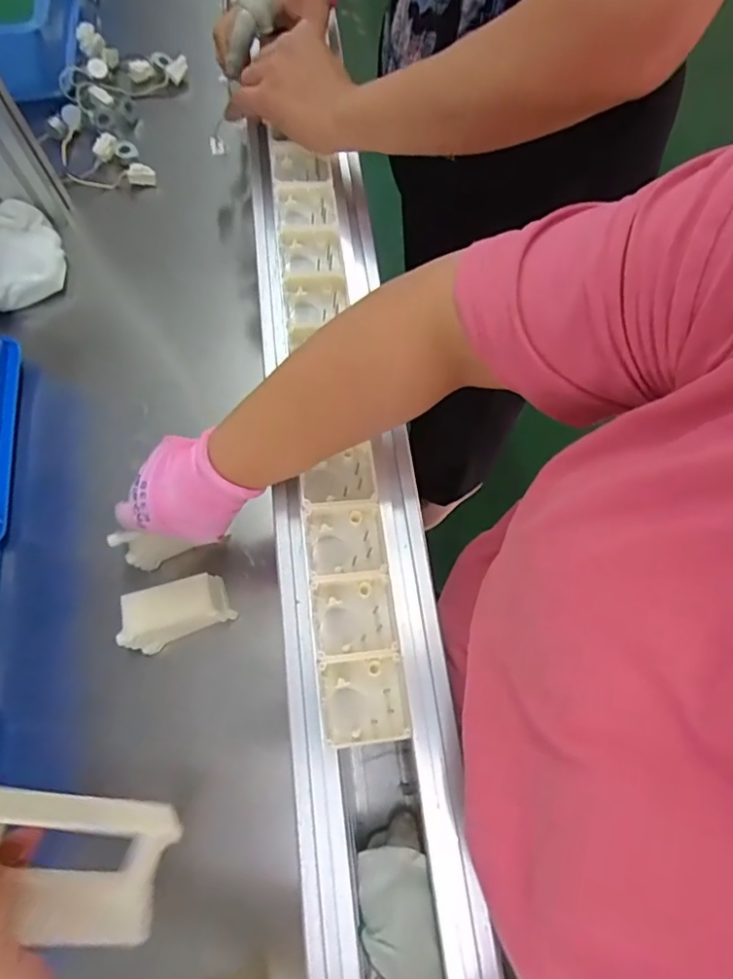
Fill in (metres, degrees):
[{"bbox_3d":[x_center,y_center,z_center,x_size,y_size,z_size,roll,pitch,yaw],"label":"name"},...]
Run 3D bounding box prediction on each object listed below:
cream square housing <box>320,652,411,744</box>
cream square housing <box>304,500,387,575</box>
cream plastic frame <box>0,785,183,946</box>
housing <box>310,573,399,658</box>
[{"bbox_3d":[-0.002,0.128,0.348,0.049,0.019,0.048,-7,68,-2],"label":"cream square housing"},{"bbox_3d":[-0.014,0.033,0.385,0.049,0.013,0.051,-6,68,-1],"label":"cream square housing"},{"bbox_3d":[-0.140,0.164,0.253,0.050,0.111,0.057,5,63,41],"label":"cream plastic frame"},{"bbox_3d":[-0.008,0.081,0.368,0.048,0.017,0.048,-7,68,-2],"label":"housing"}]

